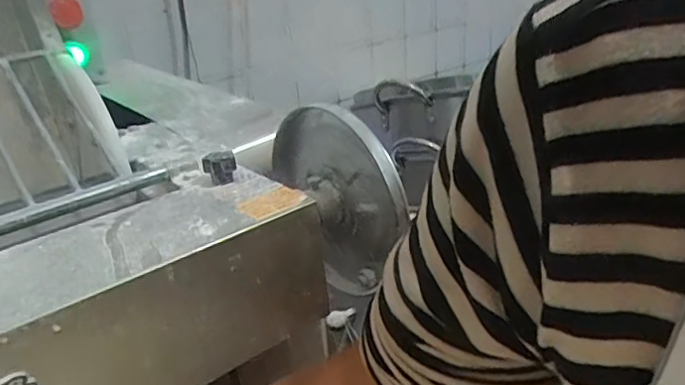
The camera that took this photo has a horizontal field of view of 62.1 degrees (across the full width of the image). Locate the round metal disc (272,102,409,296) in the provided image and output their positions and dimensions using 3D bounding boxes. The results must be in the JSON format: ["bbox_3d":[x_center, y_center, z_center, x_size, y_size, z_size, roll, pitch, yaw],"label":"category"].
[{"bbox_3d":[-0.010,0.005,0.426,0.022,0.135,0.135,-26,32,-38],"label":"round metal disc"}]

